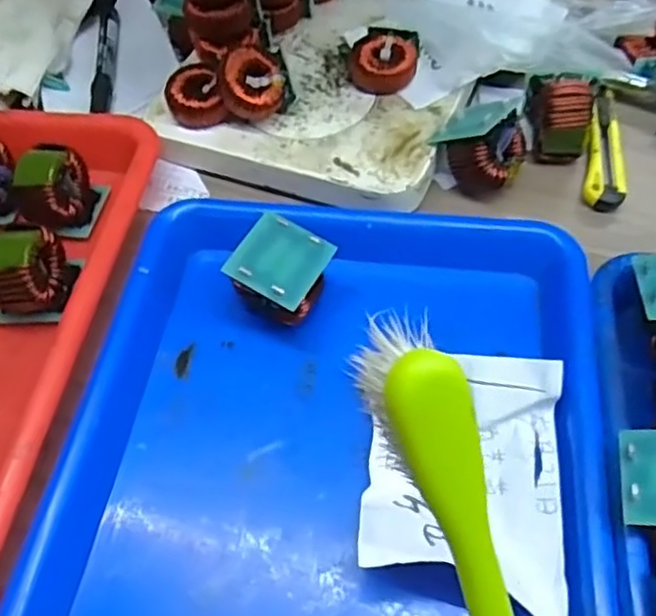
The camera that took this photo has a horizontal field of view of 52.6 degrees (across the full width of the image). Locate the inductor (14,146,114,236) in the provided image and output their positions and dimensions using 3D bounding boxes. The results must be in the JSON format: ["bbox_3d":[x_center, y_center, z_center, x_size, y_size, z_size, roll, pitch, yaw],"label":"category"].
[{"bbox_3d":[-0.168,-0.072,0.415,0.033,0.046,0.049,10,57,11],"label":"inductor"}]

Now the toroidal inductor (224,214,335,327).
[{"bbox_3d":[-0.029,-0.015,0.373,0.050,0.049,0.054,23,60,1],"label":"toroidal inductor"}]

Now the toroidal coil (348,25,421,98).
[{"bbox_3d":[0.038,-0.166,0.451,0.043,0.021,0.045,-2,56,3],"label":"toroidal coil"}]

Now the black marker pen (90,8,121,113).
[{"bbox_3d":[-0.172,-0.196,0.519,0.014,0.013,0.129,-6,56,0],"label":"black marker pen"}]

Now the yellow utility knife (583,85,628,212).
[{"bbox_3d":[0.185,-0.107,0.441,0.025,0.016,0.112,12,58,12],"label":"yellow utility knife"}]

